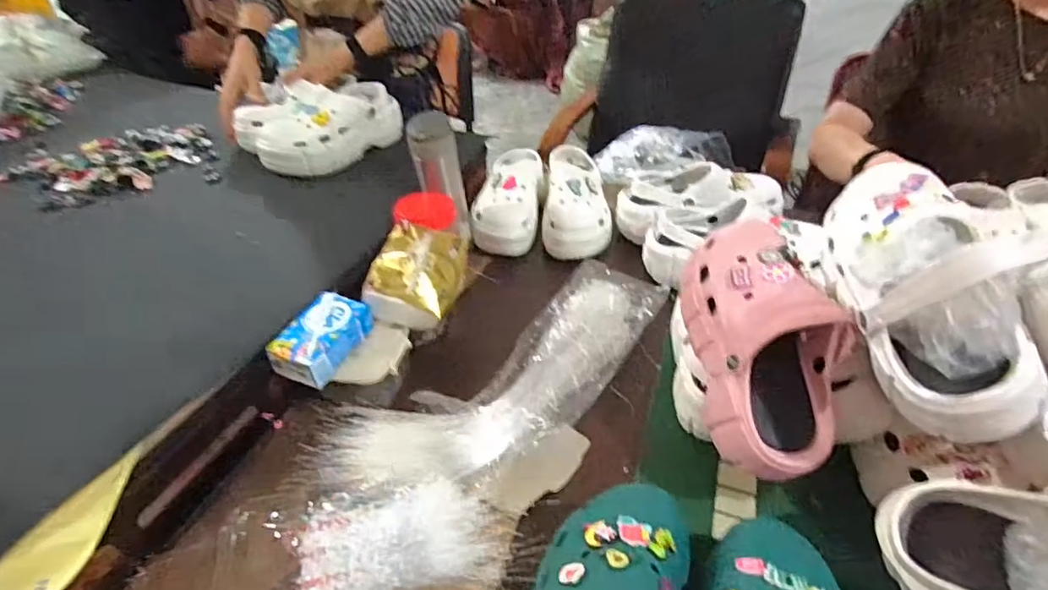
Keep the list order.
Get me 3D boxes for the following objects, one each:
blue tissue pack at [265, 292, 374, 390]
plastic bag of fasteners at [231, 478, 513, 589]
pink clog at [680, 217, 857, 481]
[{"bbox_3d":[-0.235,0.050,0.638,0.068,0.042,0.110,15,41,18],"label":"blue tissue pack"},{"bbox_3d":[-0.140,0.235,0.507,0.244,0.031,0.127,-9,40,-11],"label":"plastic bag of fasteners"},{"bbox_3d":[0.233,0.043,0.533,0.141,0.100,0.248,-22,53,27],"label":"pink clog"}]

